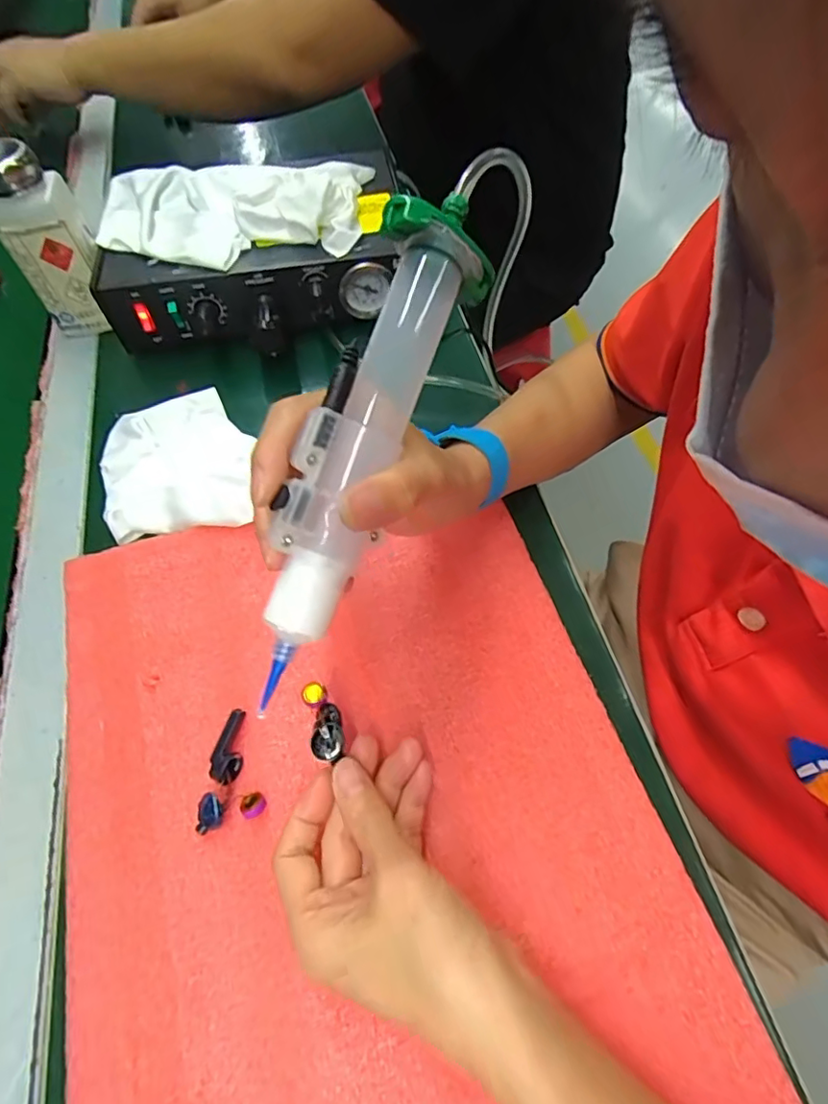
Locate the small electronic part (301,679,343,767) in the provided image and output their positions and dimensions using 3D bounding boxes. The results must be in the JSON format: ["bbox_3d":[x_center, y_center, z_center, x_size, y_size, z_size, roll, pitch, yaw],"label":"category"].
[{"bbox_3d":[-0.041,0.077,0.257,0.015,0.009,0.036,-17,60,-7],"label":"small electronic part"}]

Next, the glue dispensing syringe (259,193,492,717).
[{"bbox_3d":[-0.019,-0.043,0.211,0.031,0.035,0.197,20,84,14],"label":"glue dispensing syringe"}]

